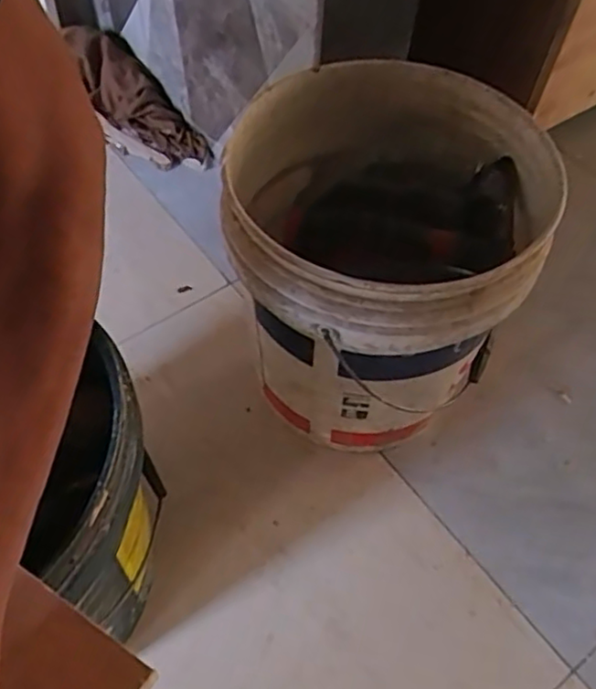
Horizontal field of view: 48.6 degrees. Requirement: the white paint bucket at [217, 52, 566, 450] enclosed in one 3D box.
[{"bbox_3d":[0.074,-0.070,0.678,0.279,0.297,0.267,1,57,-2],"label":"white paint bucket"}]

